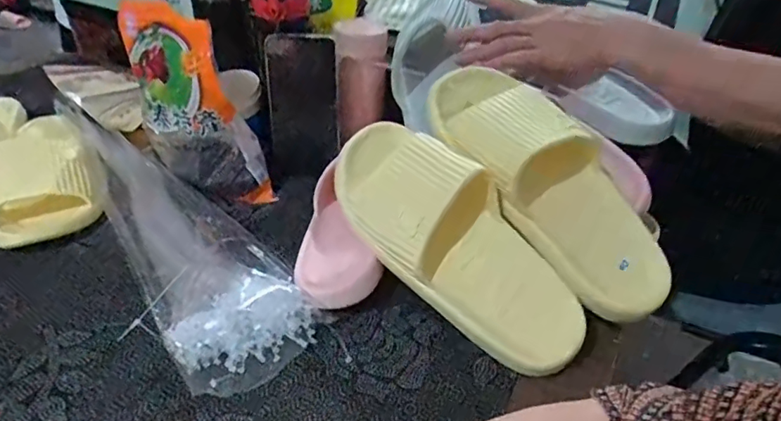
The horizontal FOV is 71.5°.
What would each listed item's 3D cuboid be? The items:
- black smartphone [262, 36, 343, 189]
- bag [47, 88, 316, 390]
[{"bbox_3d":[-0.105,-0.113,0.628,0.084,0.172,0.014,1,28,3],"label":"black smartphone"},{"bbox_3d":[-0.224,0.003,0.559,0.121,0.039,0.445,-22,44,-29],"label":"bag"}]

